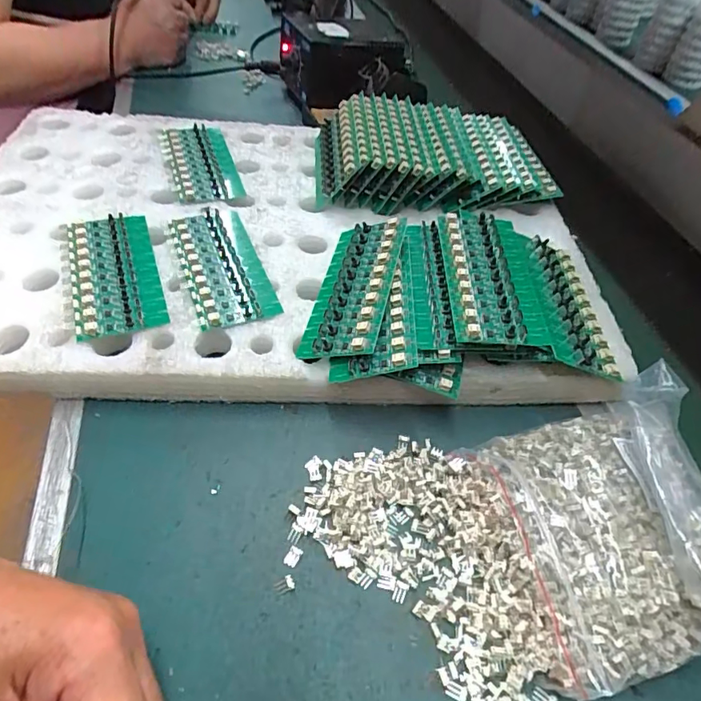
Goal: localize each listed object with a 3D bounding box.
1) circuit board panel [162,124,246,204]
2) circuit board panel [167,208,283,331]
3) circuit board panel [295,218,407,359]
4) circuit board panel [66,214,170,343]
[{"bbox_3d":[-0.154,-0.194,0.498,0.061,0.018,0.136,-15,51,-14],"label":"circuit board panel"},{"bbox_3d":[-0.108,-0.073,0.399,0.062,0.013,0.137,-16,53,-18],"label":"circuit board panel"},{"bbox_3d":[0.003,-0.051,0.372,0.062,0.006,0.133,-5,51,29],"label":"circuit board panel"},{"bbox_3d":[-0.187,-0.063,0.384,0.062,0.015,0.134,-15,53,-17],"label":"circuit board panel"}]

